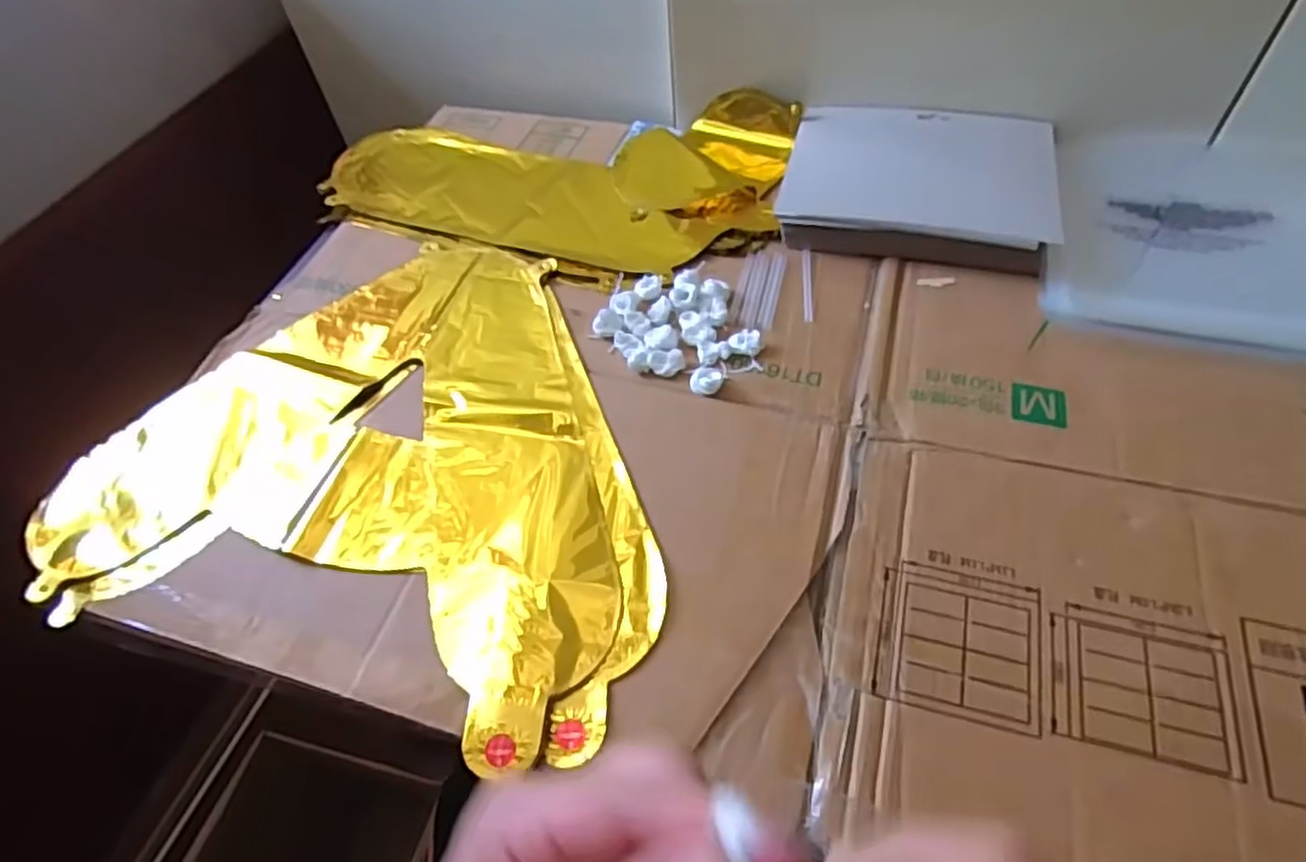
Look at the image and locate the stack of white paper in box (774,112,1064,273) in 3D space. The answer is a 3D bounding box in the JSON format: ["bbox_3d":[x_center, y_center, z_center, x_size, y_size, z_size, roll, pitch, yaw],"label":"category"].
[{"bbox_3d":[0.216,-0.207,0.595,0.202,0.028,0.168,10,55,12],"label":"stack of white paper in box"}]

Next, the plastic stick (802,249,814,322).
[{"bbox_3d":[0.118,-0.111,0.553,0.007,0.004,0.075,2,54,6],"label":"plastic stick"}]

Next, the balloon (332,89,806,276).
[{"bbox_3d":[-0.088,-0.248,0.667,0.422,0.038,0.250,15,56,15],"label":"balloon"}]

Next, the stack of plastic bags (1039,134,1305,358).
[{"bbox_3d":[0.420,-0.156,0.550,0.210,0.023,0.234,14,56,15],"label":"stack of plastic bags"}]

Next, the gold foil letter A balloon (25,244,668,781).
[{"bbox_3d":[-0.173,-0.006,0.491,0.408,0.011,0.338,13,55,14],"label":"gold foil letter A balloon"}]

